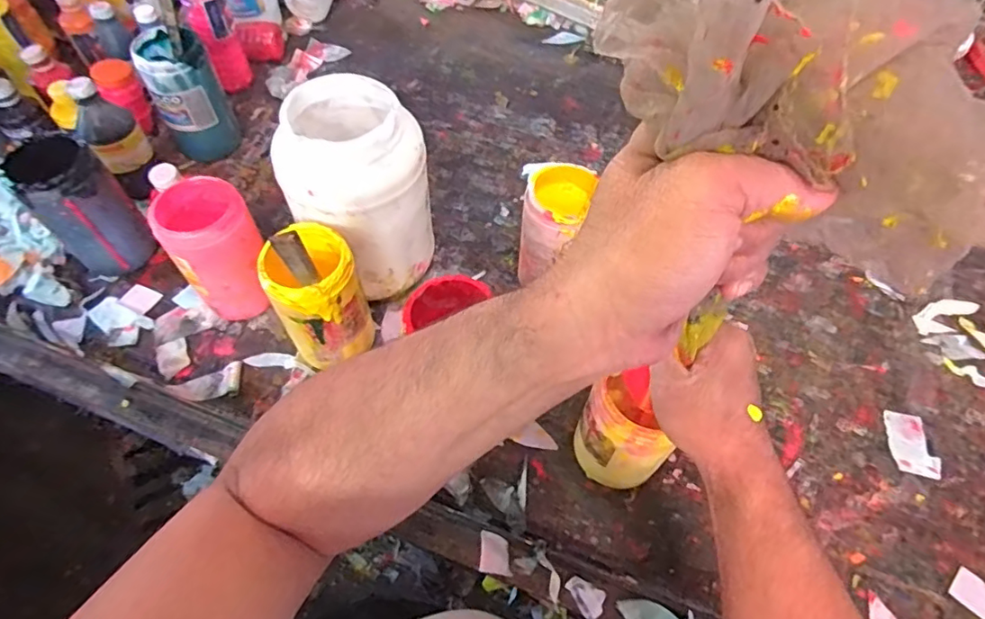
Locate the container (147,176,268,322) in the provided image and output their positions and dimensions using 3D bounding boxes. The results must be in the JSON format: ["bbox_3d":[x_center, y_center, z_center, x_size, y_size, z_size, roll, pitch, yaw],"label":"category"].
[{"bbox_3d":[-0.323,-0.068,0.661,0.093,0.156,0.092,0,58,0],"label":"container"}]

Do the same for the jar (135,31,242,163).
[{"bbox_3d":[-0.441,-0.311,0.817,0.095,0.161,0.090,0,58,0],"label":"jar"}]

